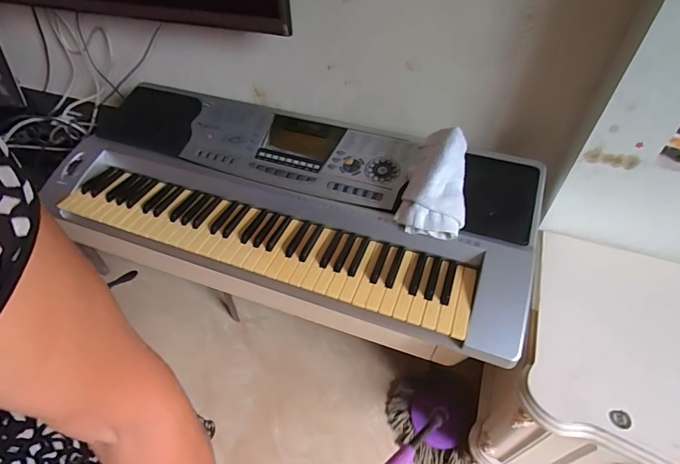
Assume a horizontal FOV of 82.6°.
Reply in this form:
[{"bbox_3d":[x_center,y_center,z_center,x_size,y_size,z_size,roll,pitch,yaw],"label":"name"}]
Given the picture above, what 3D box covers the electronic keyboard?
[{"bbox_3d":[-0.127,-0.080,0.791,0.993,0.134,0.383,14,50,15],"label":"electronic keyboard"}]

